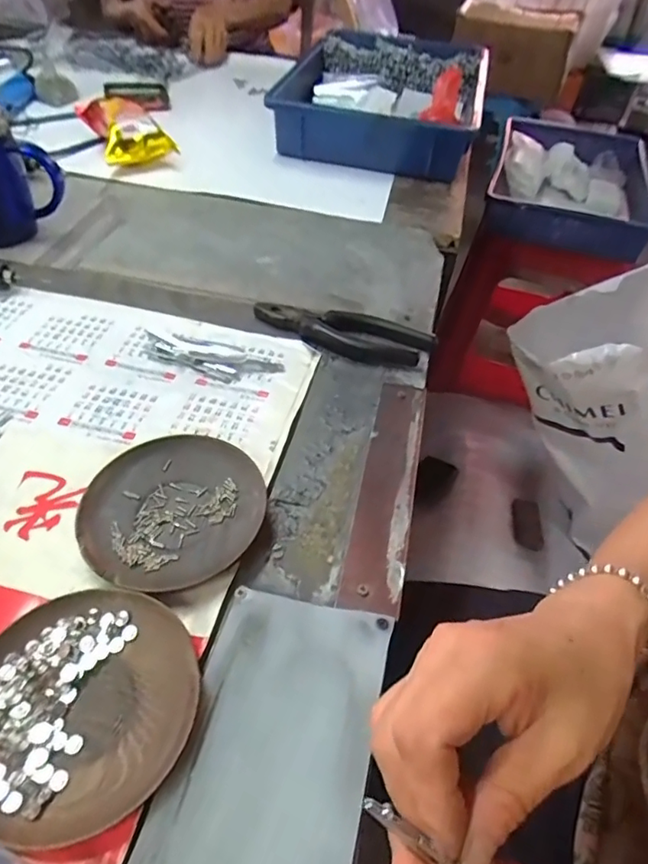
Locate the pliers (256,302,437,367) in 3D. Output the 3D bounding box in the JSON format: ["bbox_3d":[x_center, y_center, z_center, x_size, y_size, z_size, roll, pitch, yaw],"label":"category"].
[{"bbox_3d":[0.015,-0.091,0.492,0.162,0.017,0.049,16,48,10],"label":"pliers"}]

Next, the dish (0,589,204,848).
[{"bbox_3d":[-0.123,0.137,0.275,0.116,0.016,0.110,2,47,-3],"label":"dish"}]

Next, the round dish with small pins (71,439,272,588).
[{"bbox_3d":[-0.098,0.049,0.355,0.113,0.018,0.109,2,47,-3],"label":"round dish with small pins"}]

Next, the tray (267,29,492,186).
[{"bbox_3d":[0.100,-0.556,0.872,0.297,0.072,0.454,12,47,7],"label":"tray"}]

